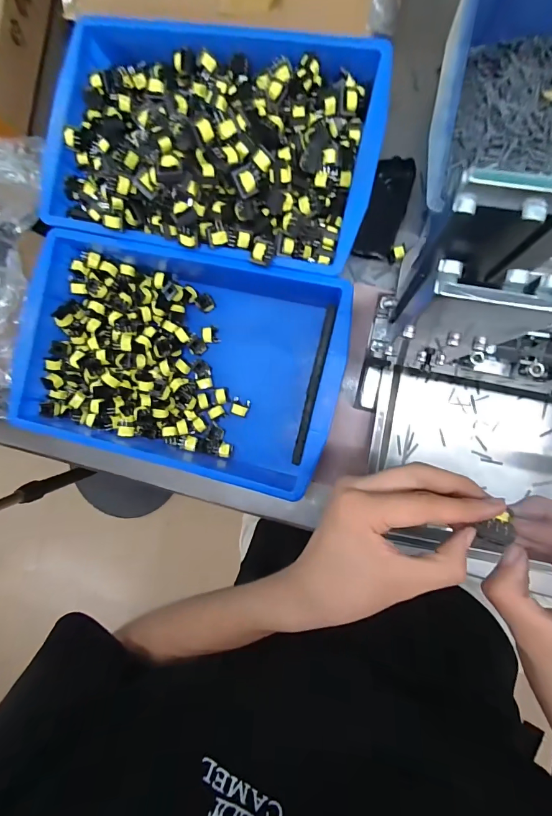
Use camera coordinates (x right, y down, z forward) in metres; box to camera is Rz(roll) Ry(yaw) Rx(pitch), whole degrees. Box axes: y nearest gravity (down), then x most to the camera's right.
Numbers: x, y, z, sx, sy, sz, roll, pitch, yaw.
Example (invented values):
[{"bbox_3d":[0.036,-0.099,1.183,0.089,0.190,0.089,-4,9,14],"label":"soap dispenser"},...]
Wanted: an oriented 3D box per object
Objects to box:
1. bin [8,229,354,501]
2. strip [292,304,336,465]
[{"bbox_3d":[-0.116,-0.056,0.478,0.355,0.105,0.284,10,94,9],"label":"bin"},{"bbox_3d":[0.041,-0.024,0.413,0.012,0.015,0.172,13,94,8],"label":"strip"}]

